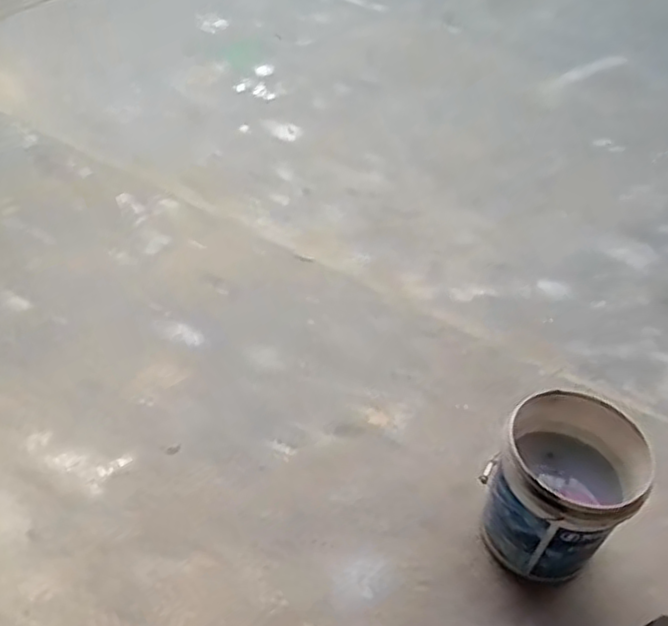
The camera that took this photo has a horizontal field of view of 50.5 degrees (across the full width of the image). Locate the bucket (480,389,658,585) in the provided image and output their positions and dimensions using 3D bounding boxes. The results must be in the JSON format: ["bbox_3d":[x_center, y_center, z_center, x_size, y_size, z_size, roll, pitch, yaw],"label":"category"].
[{"bbox_3d":[0.511,0.398,1.607,0.276,0.390,0.286,3,43,-3],"label":"bucket"}]

